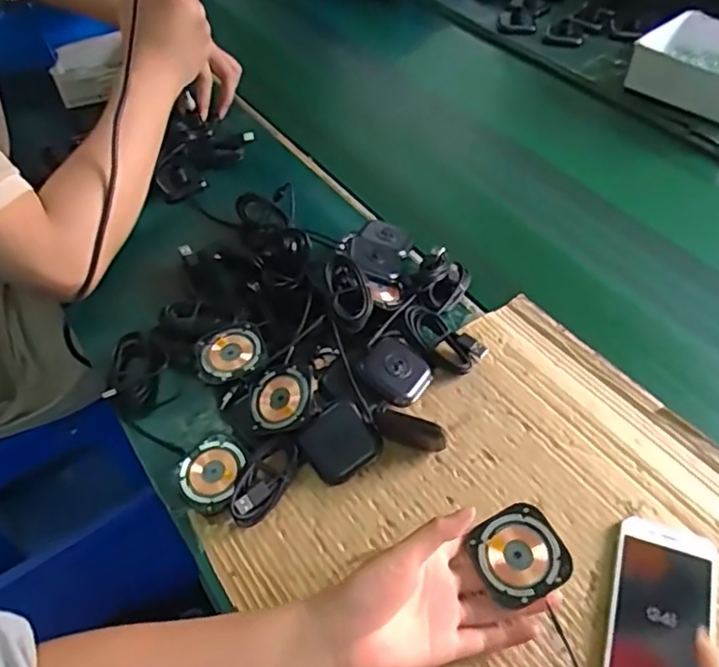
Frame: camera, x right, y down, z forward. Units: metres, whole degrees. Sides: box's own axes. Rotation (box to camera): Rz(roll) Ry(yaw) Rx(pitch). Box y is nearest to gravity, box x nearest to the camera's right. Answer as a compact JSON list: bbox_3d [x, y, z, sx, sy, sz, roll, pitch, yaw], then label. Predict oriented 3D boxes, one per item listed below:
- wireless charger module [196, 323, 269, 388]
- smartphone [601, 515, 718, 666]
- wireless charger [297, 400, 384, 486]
[{"bbox_3d":[-0.116,0.018,0.555,0.062,0.016,0.058,-20,53,-12],"label":"wireless charger module"},{"bbox_3d":[0.203,0.192,0.422,0.064,0.009,0.135,19,55,17],"label":"smartphone"},{"bbox_3d":[-0.016,0.089,0.504,0.058,0.016,0.056,-37,79,-3],"label":"wireless charger"}]

